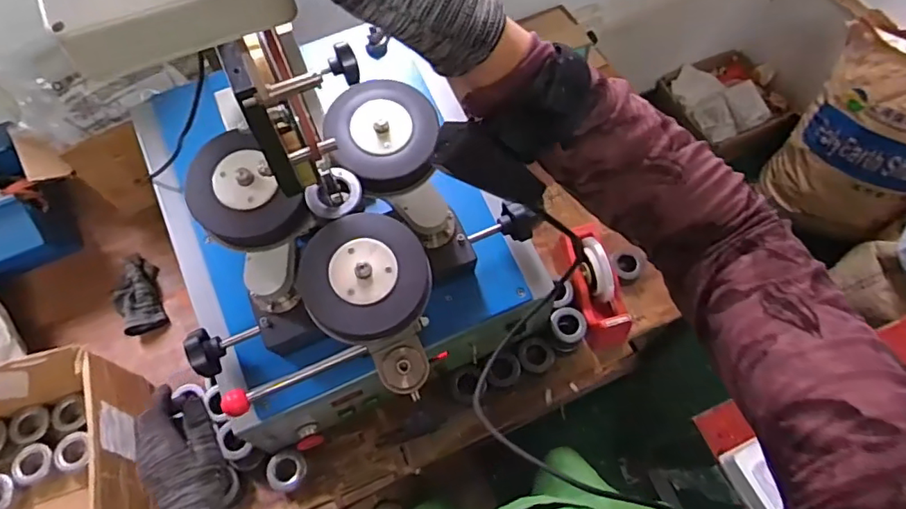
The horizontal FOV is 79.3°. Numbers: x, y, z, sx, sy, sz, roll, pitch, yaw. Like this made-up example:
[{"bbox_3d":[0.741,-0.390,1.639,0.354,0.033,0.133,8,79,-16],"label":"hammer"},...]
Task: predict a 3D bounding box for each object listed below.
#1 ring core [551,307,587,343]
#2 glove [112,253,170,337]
[{"bbox_3d":[0.193,0.116,0.906,0.056,0.020,0.058,-1,64,1],"label":"ring core"},{"bbox_3d":[-0.586,0.068,1.005,0.078,0.038,0.164,-22,66,-9],"label":"glove"}]

